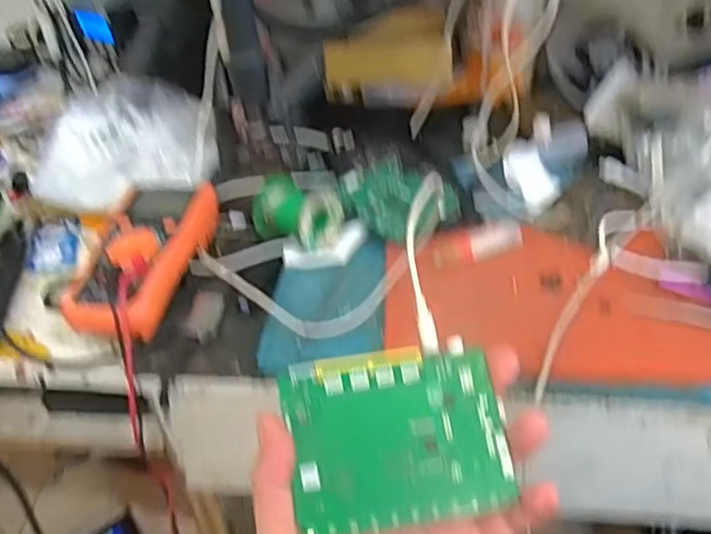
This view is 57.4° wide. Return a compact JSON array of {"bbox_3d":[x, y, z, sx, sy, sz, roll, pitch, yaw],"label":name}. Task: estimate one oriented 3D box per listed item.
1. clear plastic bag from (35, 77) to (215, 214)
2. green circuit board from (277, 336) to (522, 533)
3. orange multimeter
[{"bbox_3d":[-0.252,-0.128,0.706,0.184,0.072,0.170,-18,44,-18],"label":"clear plastic bag"},{"bbox_3d":[0.021,0.083,0.325,0.105,0.004,0.083,-9,68,-10],"label":"green circuit board"},{"bbox_3d":[-0.196,-0.008,0.600,0.087,0.056,0.191,5,41,7],"label":"orange multimeter"}]

